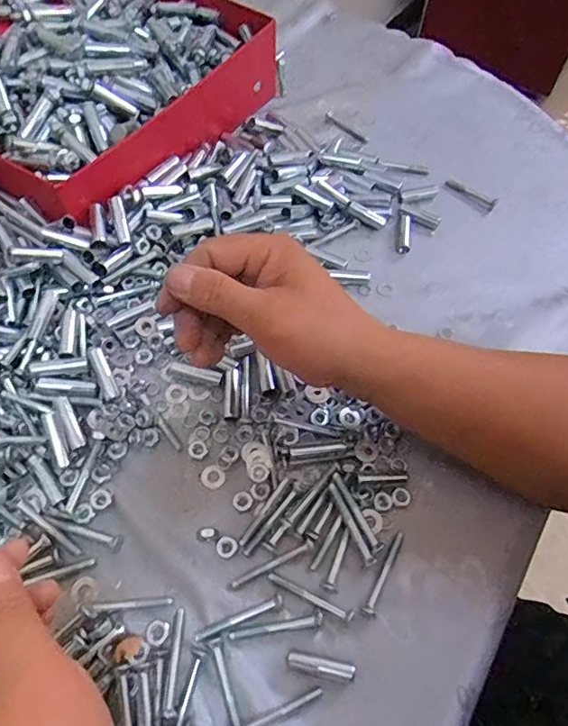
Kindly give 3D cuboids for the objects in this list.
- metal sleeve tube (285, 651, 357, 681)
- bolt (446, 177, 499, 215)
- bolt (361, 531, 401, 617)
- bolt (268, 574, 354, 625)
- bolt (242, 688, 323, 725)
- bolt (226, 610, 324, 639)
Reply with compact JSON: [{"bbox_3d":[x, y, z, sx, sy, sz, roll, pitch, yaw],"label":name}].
[{"bbox_3d":[0.021,0.175,0.301,0.039,0.007,0.009,13,60,4],"label":"metal sleeve tube"},{"bbox_3d":[0.183,-0.166,0.513,0.053,0.009,0.011,35,64,16],"label":"bolt"},{"bbox_3d":[0.063,0.133,0.329,0.008,0.006,0.056,27,62,12],"label":"bolt"},{"bbox_3d":[0.016,0.144,0.320,0.055,0.004,0.007,23,61,9],"label":"bolt"},{"bbox_3d":[-0.004,0.195,0.287,0.056,0.007,0.008,-21,64,-15],"label":"bolt"},{"bbox_3d":[-0.004,0.157,0.311,0.055,0.004,0.007,-8,61,-8],"label":"bolt"}]

